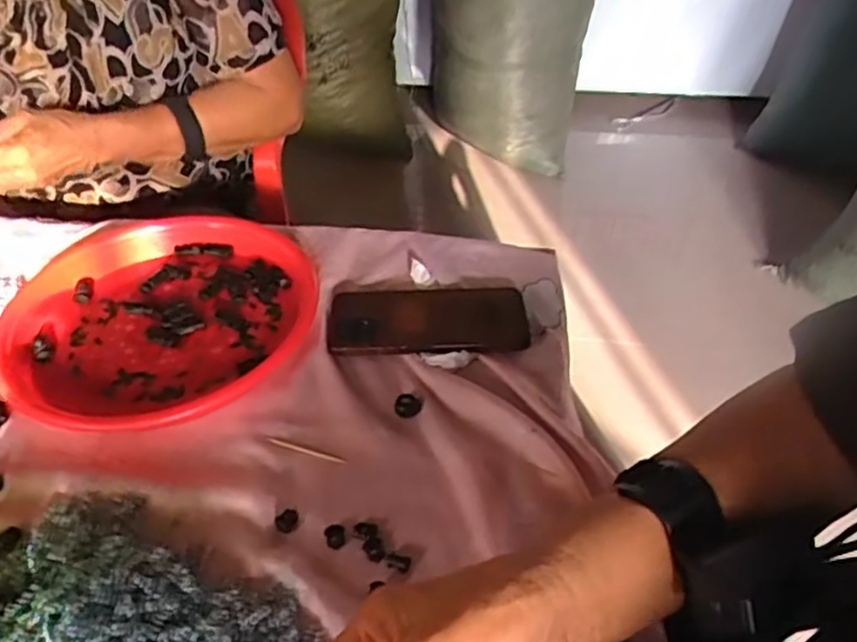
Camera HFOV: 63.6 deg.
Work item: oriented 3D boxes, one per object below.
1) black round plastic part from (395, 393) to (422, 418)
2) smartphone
[{"bbox_3d":[-0.015,0.063,0.518,0.020,0.007,0.019,-1,42,1],"label":"black round plastic part"},{"bbox_3d":[-0.001,-0.005,0.583,0.161,0.015,0.082,-2,42,-1],"label":"smartphone"}]

